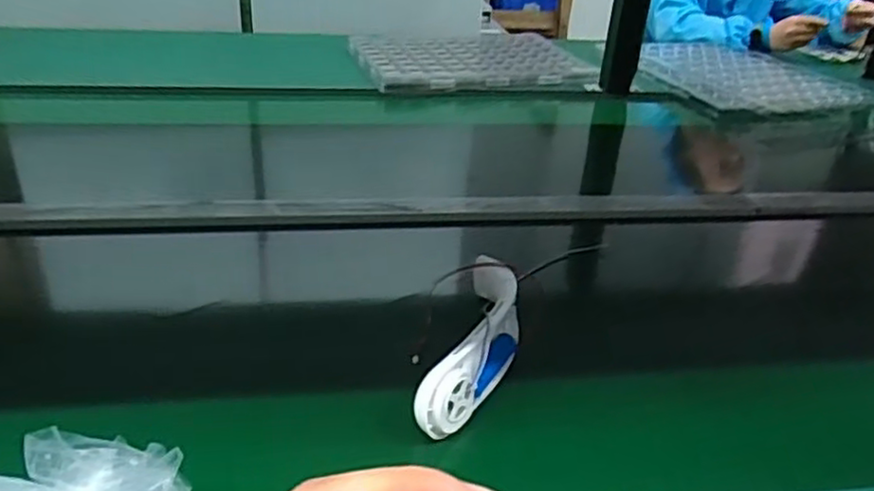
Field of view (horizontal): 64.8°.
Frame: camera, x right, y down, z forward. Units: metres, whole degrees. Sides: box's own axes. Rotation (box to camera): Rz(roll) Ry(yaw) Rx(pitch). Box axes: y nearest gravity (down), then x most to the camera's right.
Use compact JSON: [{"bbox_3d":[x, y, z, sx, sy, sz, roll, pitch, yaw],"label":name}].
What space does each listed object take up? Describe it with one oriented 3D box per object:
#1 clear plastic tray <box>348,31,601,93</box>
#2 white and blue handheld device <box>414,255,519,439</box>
[{"bbox_3d":[0.051,-0.371,1.329,0.410,0.026,0.375,-5,31,-15],"label":"clear plastic tray"},{"bbox_3d":[0.034,0.071,0.538,0.050,0.045,0.199,11,31,11],"label":"white and blue handheld device"}]

